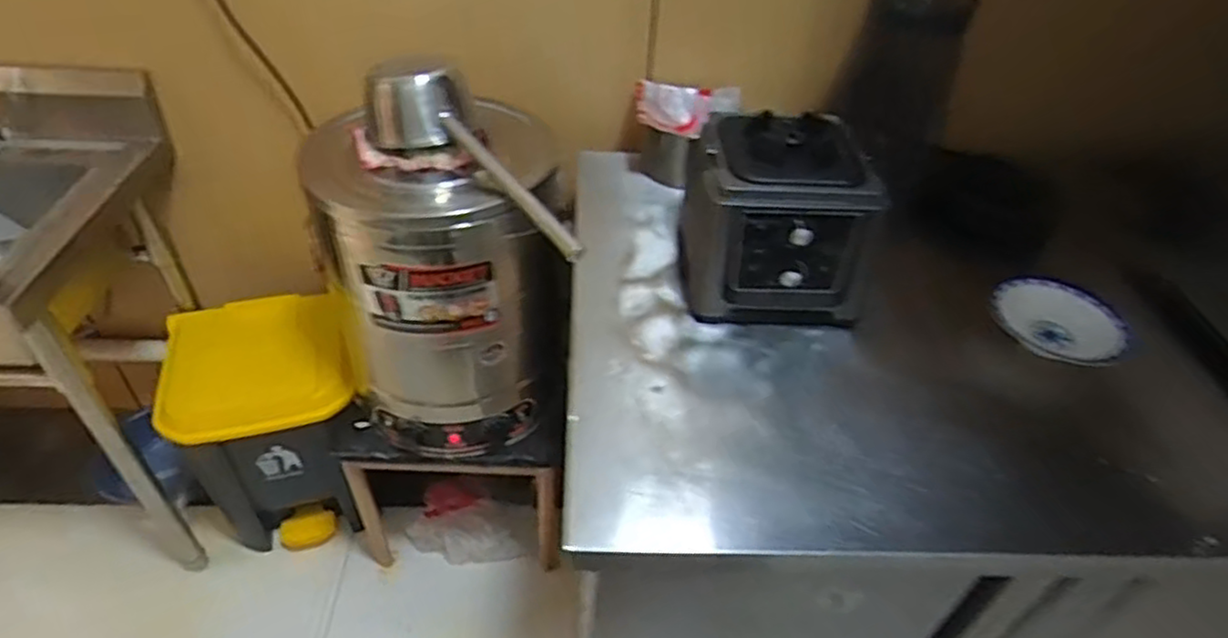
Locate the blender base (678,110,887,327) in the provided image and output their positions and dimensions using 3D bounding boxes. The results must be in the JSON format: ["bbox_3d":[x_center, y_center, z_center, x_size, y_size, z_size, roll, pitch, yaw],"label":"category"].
[{"bbox_3d":[0.219,-0.140,0.970,0.219,0.223,0.196,4,41,1],"label":"blender base"}]

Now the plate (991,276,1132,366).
[{"bbox_3d":[0.607,0.003,0.970,0.165,0.035,0.135,40,60,22],"label":"plate"}]

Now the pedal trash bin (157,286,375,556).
[{"bbox_3d":[-0.655,0.240,1.419,0.326,0.453,0.335,-15,45,-20],"label":"pedal trash bin"}]

